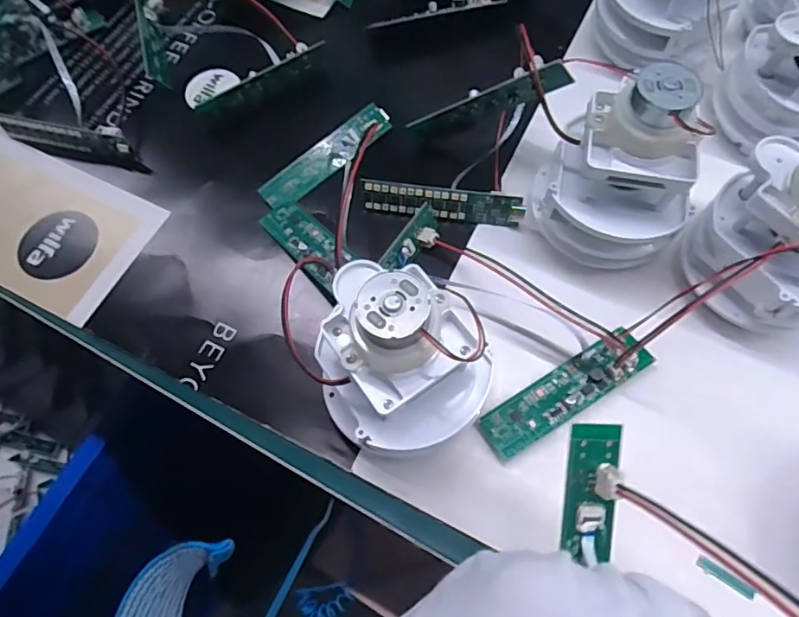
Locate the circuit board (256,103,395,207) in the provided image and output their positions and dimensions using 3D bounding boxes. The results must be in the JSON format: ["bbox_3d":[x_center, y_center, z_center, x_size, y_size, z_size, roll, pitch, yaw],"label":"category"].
[{"bbox_3d":[-0.040,-0.084,0.291,0.082,0.011,0.018,-42,71,-13],"label":"circuit board"}]

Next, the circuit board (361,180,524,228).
[{"bbox_3d":[0.022,-0.054,0.272,0.081,0.017,0.004,8,36,8],"label":"circuit board"}]

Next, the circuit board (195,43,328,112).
[{"bbox_3d":[-0.080,-0.132,0.309,0.079,0.019,0.009,-32,69,-10],"label":"circuit board"}]

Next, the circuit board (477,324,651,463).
[{"bbox_3d":[0.073,0.037,0.233,0.080,0.012,0.021,-31,69,-9],"label":"circuit board"}]

